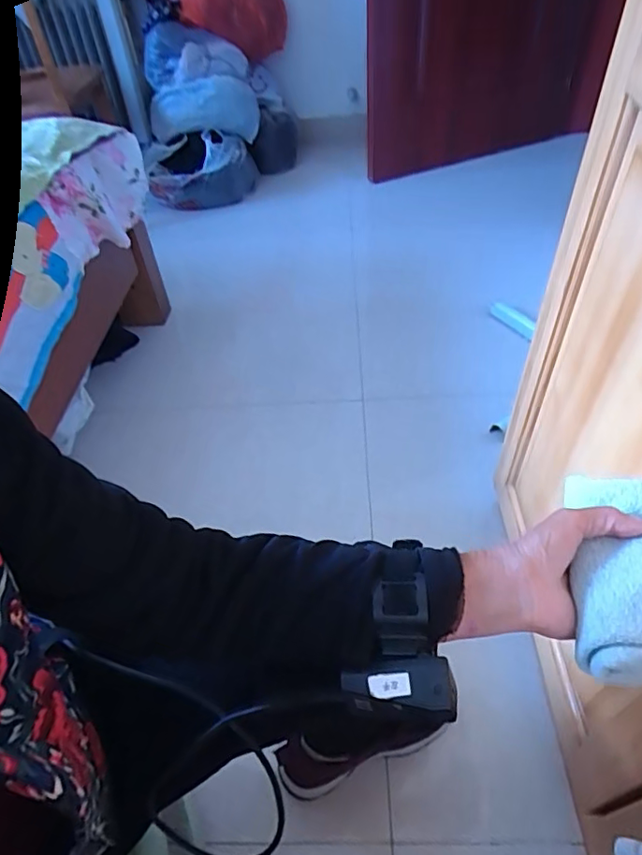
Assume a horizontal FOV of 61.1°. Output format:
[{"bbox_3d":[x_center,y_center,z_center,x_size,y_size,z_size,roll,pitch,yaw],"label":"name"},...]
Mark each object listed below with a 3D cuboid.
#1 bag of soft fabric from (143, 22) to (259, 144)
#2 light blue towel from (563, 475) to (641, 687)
[{"bbox_3d":[-0.343,-0.991,1.578,0.335,0.266,0.141,-6,47,0],"label":"bag of soft fabric"},{"bbox_3d":[0.213,0.094,0.370,0.085,0.042,0.150,14,49,17],"label":"light blue towel"}]

